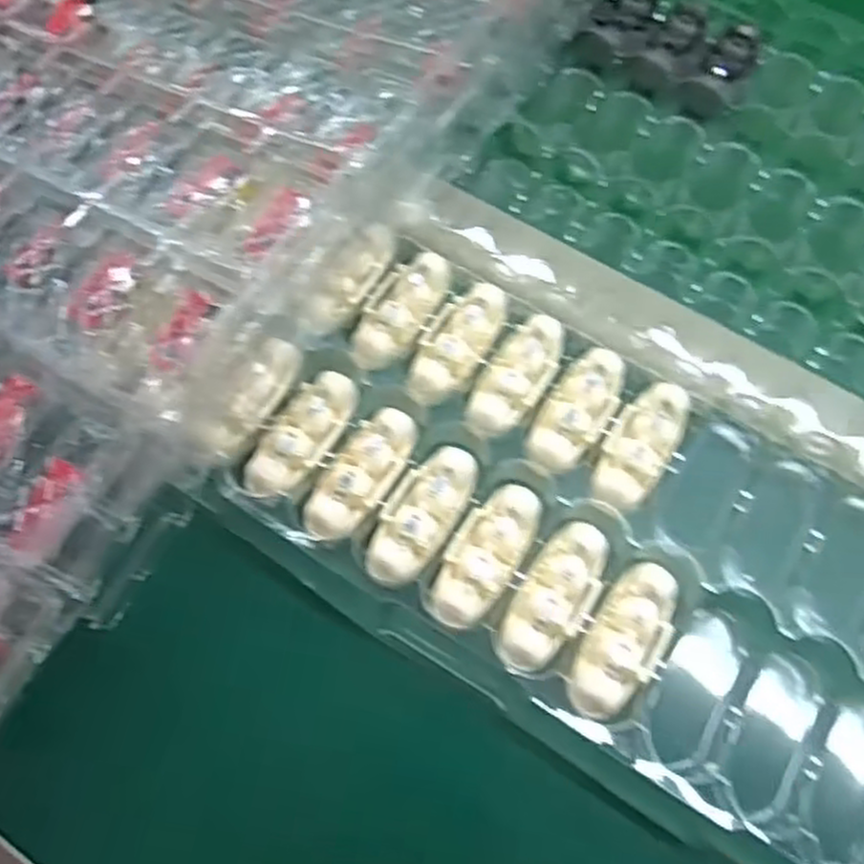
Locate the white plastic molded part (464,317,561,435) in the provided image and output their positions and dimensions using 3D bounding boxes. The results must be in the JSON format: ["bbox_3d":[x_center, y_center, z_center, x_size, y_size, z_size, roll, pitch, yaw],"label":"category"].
[{"bbox_3d":[0.038,-0.026,0.338,0.026,0.009,0.060,35,72,13],"label":"white plastic molded part"}]

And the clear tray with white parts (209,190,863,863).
[{"bbox_3d":[0.162,0.065,0.302,0.501,0.032,0.202,32,70,11],"label":"clear tray with white parts"}]

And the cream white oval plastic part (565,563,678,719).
[{"bbox_3d":[0.076,0.080,0.296,0.028,0.012,0.063,28,70,11],"label":"cream white oval plastic part"}]

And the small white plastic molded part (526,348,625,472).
[{"bbox_3d":[0.063,-0.009,0.332,0.026,0.010,0.063,32,71,12],"label":"small white plastic molded part"}]

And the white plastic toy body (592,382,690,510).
[{"bbox_3d":[0.089,0.006,0.328,0.026,0.012,0.059,33,71,12],"label":"white plastic toy body"}]

